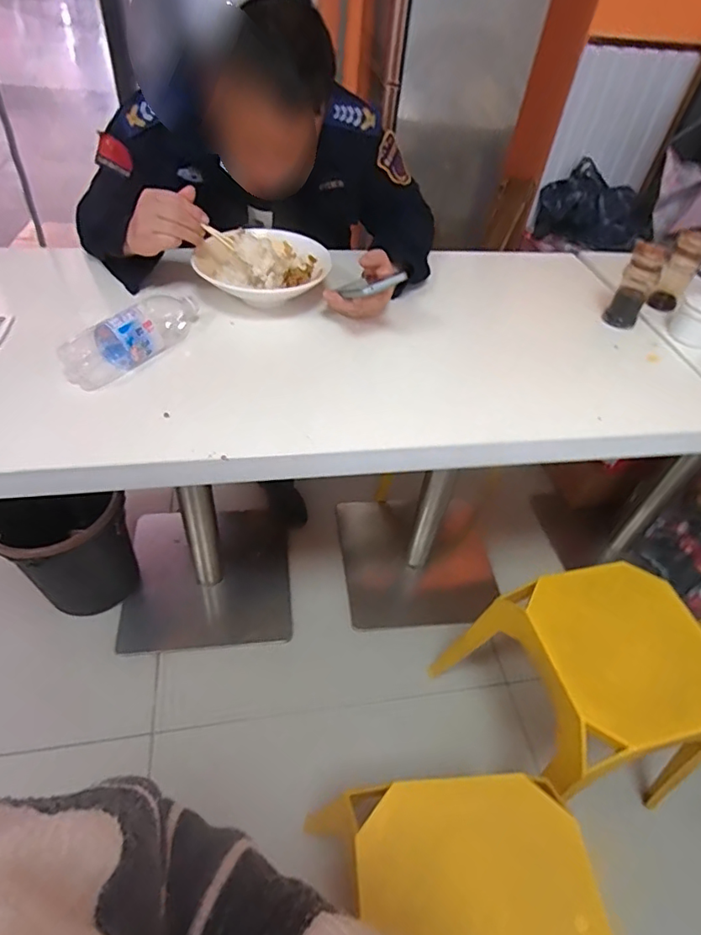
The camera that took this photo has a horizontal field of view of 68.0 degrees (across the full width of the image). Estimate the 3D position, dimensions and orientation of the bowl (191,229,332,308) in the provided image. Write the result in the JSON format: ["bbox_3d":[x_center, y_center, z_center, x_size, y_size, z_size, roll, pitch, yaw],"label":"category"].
[{"bbox_3d":[-0.149,-0.352,0.871,0.219,0.086,0.182,-7,48,-13],"label":"bowl"}]

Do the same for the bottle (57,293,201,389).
[{"bbox_3d":[-0.305,-0.196,0.747,0.058,0.065,0.225,25,49,16],"label":"bottle"}]

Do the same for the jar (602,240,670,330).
[{"bbox_3d":[0.492,-0.310,0.907,0.058,0.134,0.055,30,51,20],"label":"jar"}]

